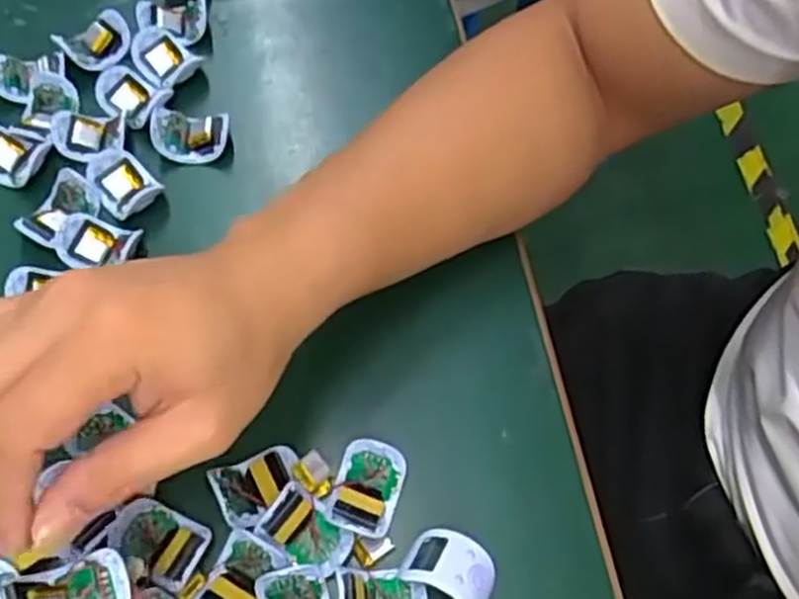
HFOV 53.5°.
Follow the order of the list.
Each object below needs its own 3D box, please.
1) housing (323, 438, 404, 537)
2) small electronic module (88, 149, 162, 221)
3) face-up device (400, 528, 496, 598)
[{"bbox_3d":[-0.016,0.087,0.367,0.030,0.009,0.041,19,66,7],"label":"housing"},{"bbox_3d":[-0.152,-0.063,0.440,0.029,0.014,0.039,-41,72,-18],"label":"small electronic module"},{"bbox_3d":[0.023,0.120,0.351,0.038,0.018,0.029,37,47,4],"label":"face-up device"}]

